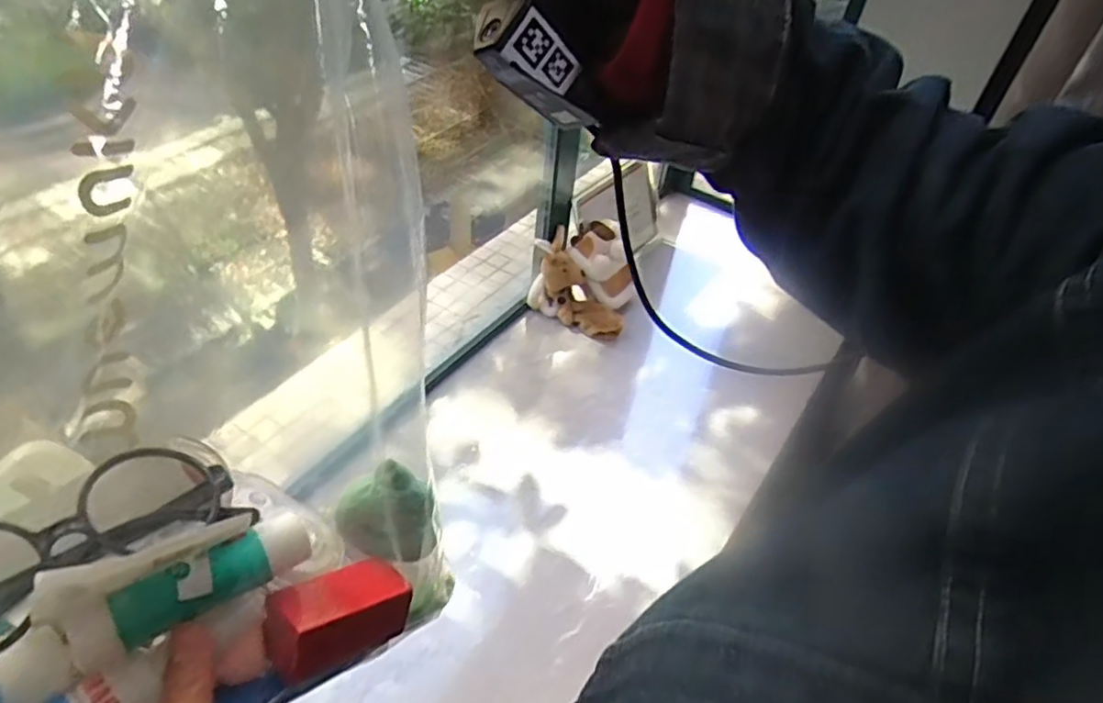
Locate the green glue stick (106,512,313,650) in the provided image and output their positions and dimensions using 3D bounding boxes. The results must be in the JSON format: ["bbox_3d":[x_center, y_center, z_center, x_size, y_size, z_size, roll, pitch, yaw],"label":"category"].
[{"bbox_3d":[-0.136,0.091,0.274,0.075,0.018,0.020,-22,52,-42],"label":"green glue stick"}]

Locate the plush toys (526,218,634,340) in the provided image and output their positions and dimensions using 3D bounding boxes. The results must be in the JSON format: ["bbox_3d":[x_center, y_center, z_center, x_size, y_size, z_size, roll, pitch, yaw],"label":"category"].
[{"bbox_3d":[0.080,-0.170,1.493,0.211,0.176,0.209,19,46,12],"label":"plush toys"}]

